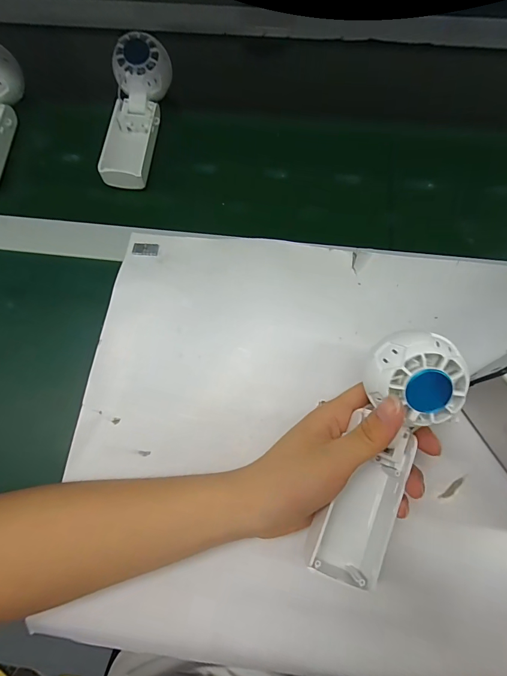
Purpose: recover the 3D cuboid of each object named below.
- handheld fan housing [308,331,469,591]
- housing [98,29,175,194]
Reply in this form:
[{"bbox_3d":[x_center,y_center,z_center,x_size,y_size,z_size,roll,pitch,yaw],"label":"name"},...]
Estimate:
[{"bbox_3d":[0.086,0.084,0.237,0.055,0.052,0.175,15,106,7],"label":"handheld fan housing"},{"bbox_3d":[-0.128,-0.238,0.390,0.051,0.038,0.158,8,85,5],"label":"housing"}]

